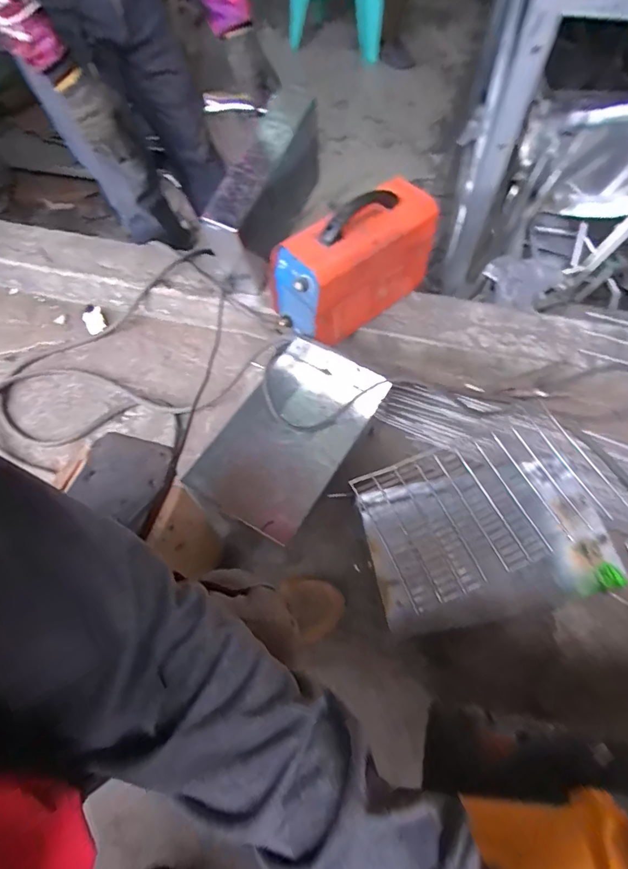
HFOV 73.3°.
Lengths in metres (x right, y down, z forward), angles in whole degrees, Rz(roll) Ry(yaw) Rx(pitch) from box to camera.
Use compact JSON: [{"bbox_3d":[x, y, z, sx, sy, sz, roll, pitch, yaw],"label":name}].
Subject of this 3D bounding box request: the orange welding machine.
[{"bbox_3d":[0.088,-0.355,0.878,0.313,0.221,0.130,-34,66,-16],"label":"orange welding machine"}]

